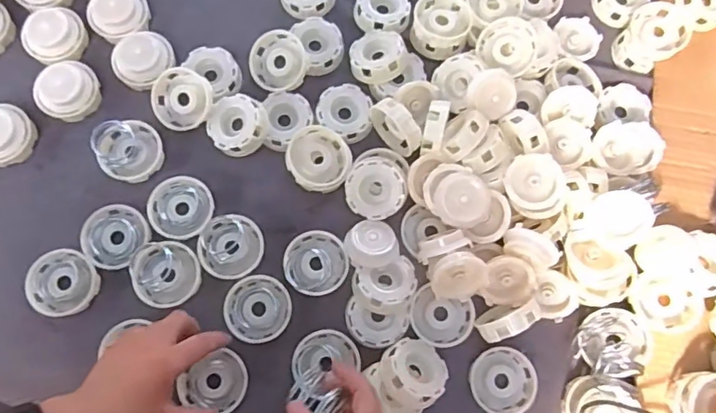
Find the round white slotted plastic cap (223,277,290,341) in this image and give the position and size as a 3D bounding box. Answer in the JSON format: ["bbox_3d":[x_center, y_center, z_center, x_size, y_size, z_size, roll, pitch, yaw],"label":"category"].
[{"bbox_3d":[-0.097,0.099,0.521,0.062,0.011,0.061,-1,75,2],"label":"round white slotted plastic cap"}]

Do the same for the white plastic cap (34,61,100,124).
[{"bbox_3d":[-0.295,-0.118,0.551,0.059,0.032,0.052,-32,76,-7],"label":"white plastic cap"}]

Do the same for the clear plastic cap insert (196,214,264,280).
[{"bbox_3d":[-0.124,0.041,0.532,0.061,0.019,0.060,-1,75,2],"label":"clear plastic cap insert"}]

